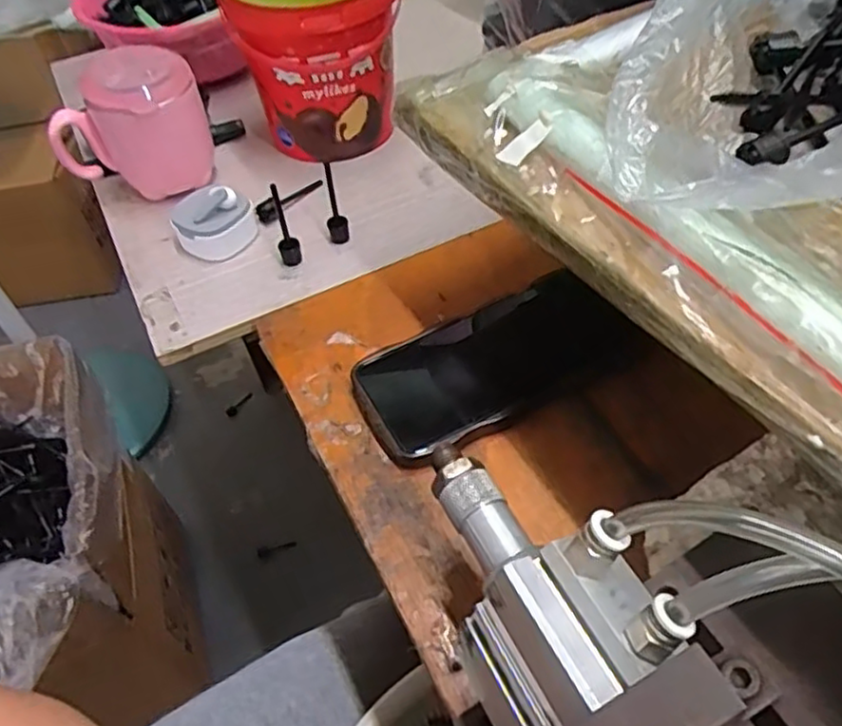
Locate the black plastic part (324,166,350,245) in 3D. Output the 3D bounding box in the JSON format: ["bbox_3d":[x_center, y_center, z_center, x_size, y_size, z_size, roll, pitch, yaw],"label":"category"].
[{"bbox_3d":[-0.062,-0.111,0.485,0.014,0.058,0.017,-10,49,-3],"label":"black plastic part"}]

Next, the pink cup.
[{"bbox_3d":[-0.222,-0.186,0.535,0.113,0.105,0.078,-9,49,-2],"label":"pink cup"}]

